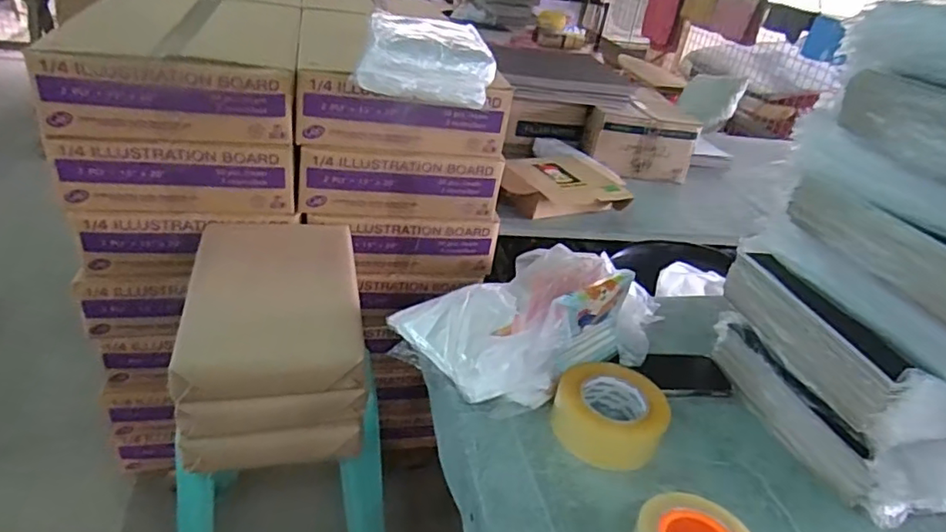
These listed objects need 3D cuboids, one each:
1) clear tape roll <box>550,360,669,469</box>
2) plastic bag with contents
[{"bbox_3d":[0.159,0.171,0.686,0.123,0.053,0.110,28,35,27],"label":"clear tape roll"},{"bbox_3d":[0.118,0.038,0.820,0.402,0.122,0.239,-10,36,-29],"label":"plastic bag with contents"}]

